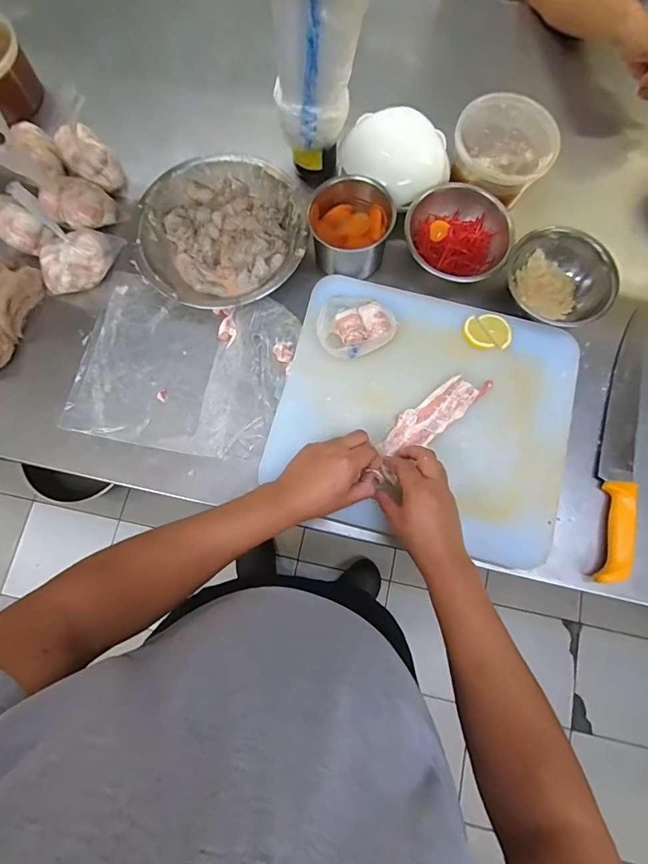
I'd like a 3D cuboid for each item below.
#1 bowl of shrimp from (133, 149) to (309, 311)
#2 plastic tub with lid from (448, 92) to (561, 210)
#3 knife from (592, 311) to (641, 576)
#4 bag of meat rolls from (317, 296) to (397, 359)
[{"bbox_3d":[-0.149,-0.295,0.648,0.240,0.068,0.236,0,78,0],"label":"bowl of shrimp"},{"bbox_3d":[0.269,-0.422,0.654,0.143,0.088,0.121,12,78,3],"label":"plastic tub with lid"},{"bbox_3d":[0.421,0.013,0.605,0.047,0.030,0.387,13,78,3],"label":"knife"},{"bbox_3d":[0.042,-0.150,0.595,0.102,0.029,0.090,-28,79,-5],"label":"bag of meat rolls"}]

